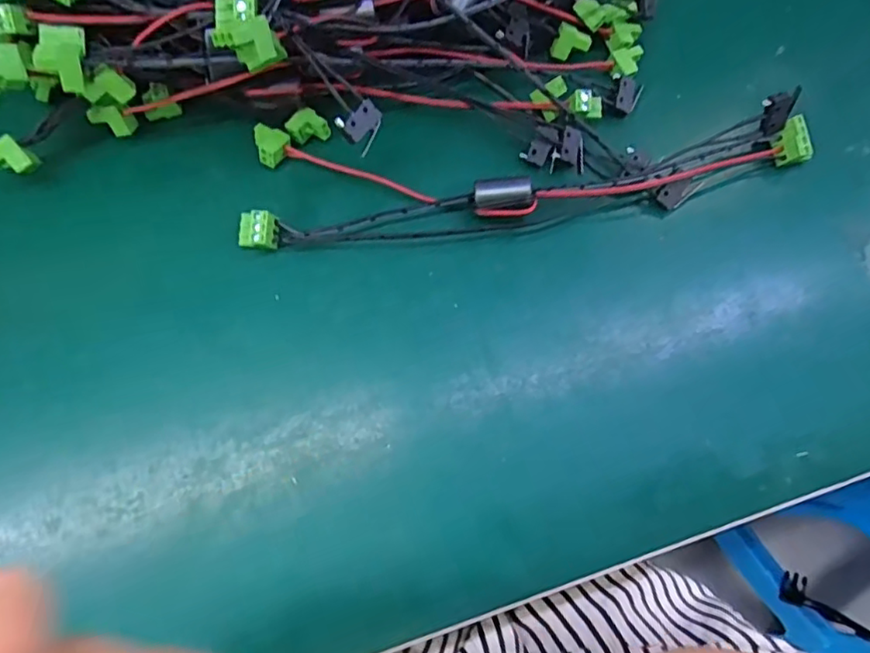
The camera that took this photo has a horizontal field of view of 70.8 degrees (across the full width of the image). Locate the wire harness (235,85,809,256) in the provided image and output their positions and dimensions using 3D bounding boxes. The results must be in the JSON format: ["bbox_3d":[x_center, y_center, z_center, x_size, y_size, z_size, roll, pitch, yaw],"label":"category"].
[{"bbox_3d":[0.049,-0.075,0.305,0.279,0.025,0.059,-3,74,-3],"label":"wire harness"}]

